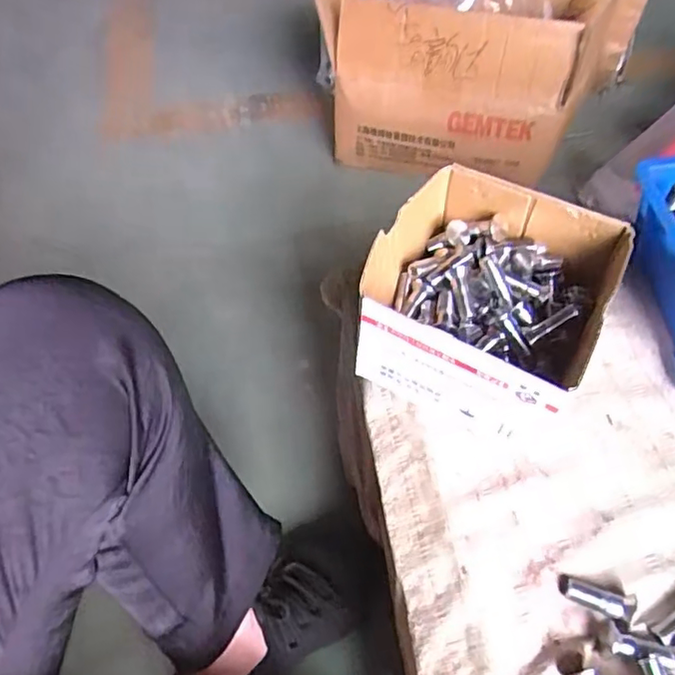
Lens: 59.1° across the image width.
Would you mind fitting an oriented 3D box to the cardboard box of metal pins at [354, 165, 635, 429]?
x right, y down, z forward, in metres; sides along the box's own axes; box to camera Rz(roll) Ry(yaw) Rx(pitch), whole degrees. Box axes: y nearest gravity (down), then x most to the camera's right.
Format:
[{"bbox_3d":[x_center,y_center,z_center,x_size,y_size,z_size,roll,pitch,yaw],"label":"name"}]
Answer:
[{"bbox_3d":[0.098,-0.024,0.403,0.142,0.082,0.148,24,58,18],"label":"cardboard box of metal pins"}]

